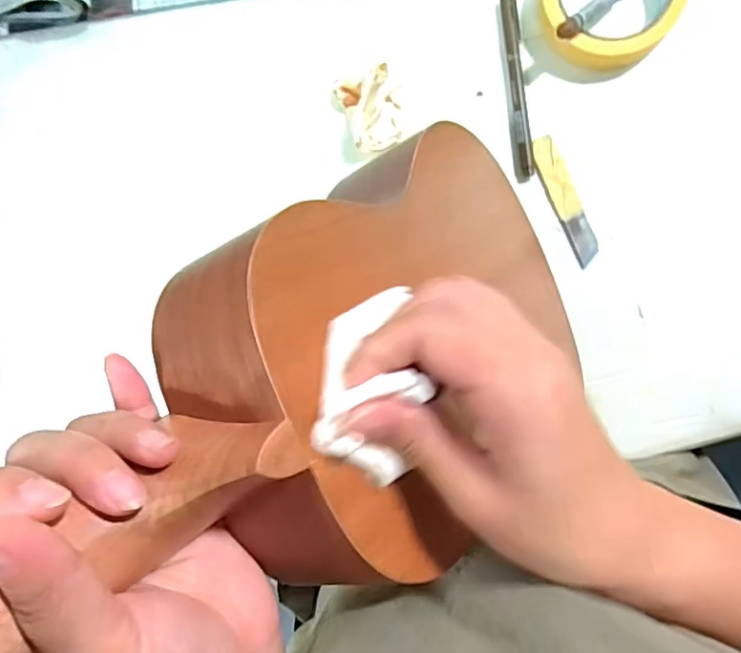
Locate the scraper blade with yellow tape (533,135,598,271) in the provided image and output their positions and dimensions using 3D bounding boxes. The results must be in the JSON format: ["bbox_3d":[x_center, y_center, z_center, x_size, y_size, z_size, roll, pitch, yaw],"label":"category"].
[{"bbox_3d":[0.147,-0.096,0.431,0.020,0.004,0.100,-23,88,7],"label":"scraper blade with yellow tape"}]

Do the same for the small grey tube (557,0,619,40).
[{"bbox_3d":[0.163,-0.229,0.415,0.080,0.017,0.012,-42,85,-18],"label":"small grey tube"}]

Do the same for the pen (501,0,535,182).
[{"bbox_3d":[0.112,-0.182,0.434,0.013,0.008,0.139,-5,90,8],"label":"pen"}]

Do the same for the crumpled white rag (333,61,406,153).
[{"bbox_3d":[0.001,-0.164,0.438,0.047,0.025,0.056,-18,89,7],"label":"crumpled white rag"}]

